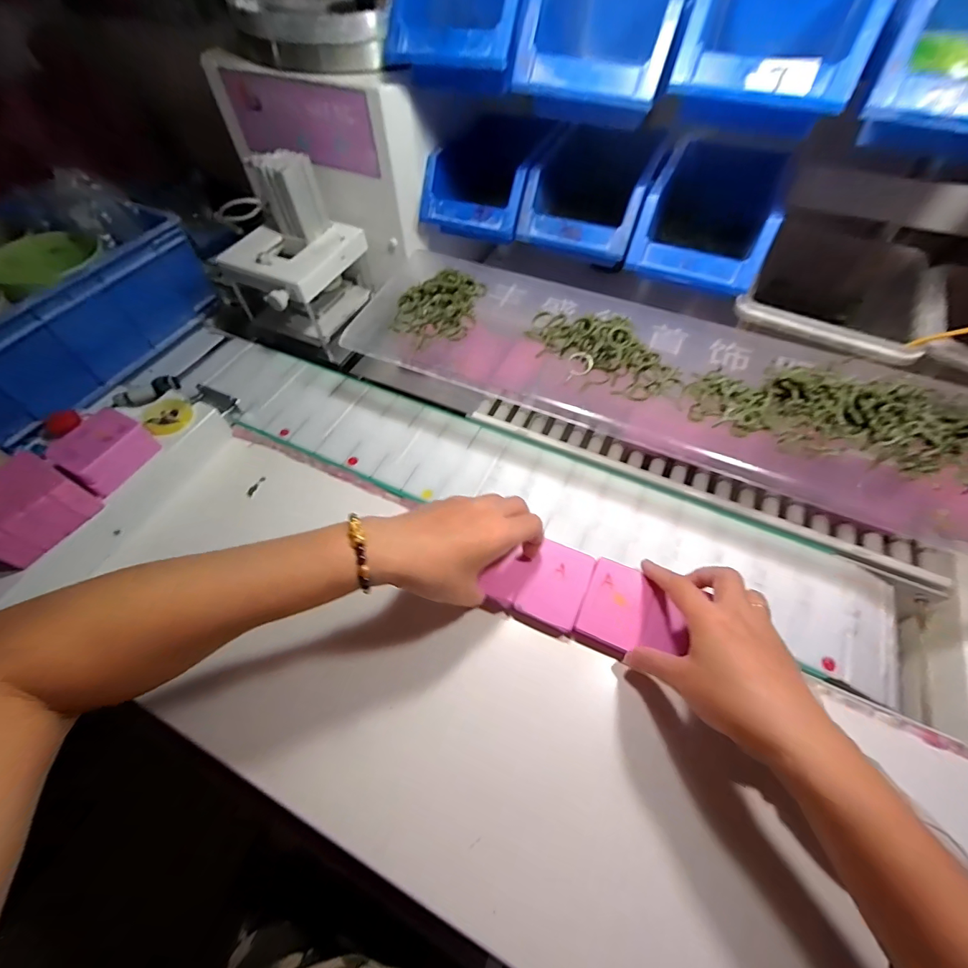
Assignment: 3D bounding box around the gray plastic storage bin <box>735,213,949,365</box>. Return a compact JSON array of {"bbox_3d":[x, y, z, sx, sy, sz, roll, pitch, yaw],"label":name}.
[{"bbox_3d":[0.372,-0.190,0.471,0.155,0.096,0.198,30,62,19],"label":"gray plastic storage bin"}]

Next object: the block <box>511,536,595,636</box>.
[{"bbox_3d":[0.063,0.092,0.383,0.051,0.020,0.071,22,60,15],"label":"block"}]

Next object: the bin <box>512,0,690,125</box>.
[{"bbox_3d":[0.118,-0.412,0.390,0.124,0.082,0.205,18,59,13],"label":"bin"}]

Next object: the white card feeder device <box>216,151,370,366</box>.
[{"bbox_3d":[-0.241,-0.276,0.532,0.128,0.178,0.147,19,59,13],"label":"white card feeder device"}]

